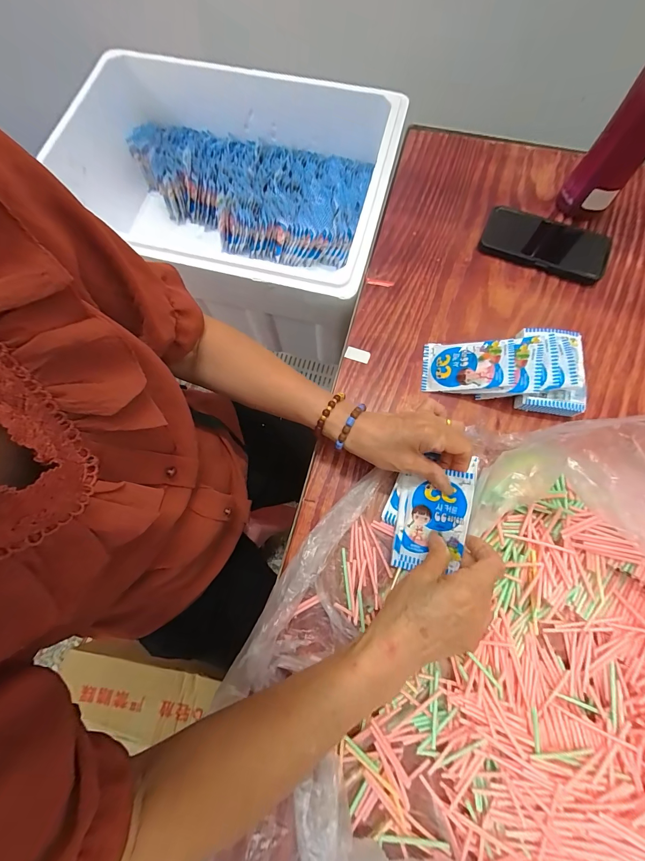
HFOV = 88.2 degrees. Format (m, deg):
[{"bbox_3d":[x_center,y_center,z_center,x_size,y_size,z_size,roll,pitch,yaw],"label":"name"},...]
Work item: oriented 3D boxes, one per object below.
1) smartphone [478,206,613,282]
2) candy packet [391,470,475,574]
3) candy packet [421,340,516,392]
[{"bbox_3d":[0.315,-0.264,0.472,0.167,0.016,0.082,21,75,8],"label":"smartphone"},{"bbox_3d":[0.115,0.096,0.351,0.071,0.011,0.105,5,78,38],"label":"candy packet"},{"bbox_3d":[0.179,-0.082,0.413,0.104,0.008,0.065,0,73,27],"label":"candy packet"}]

